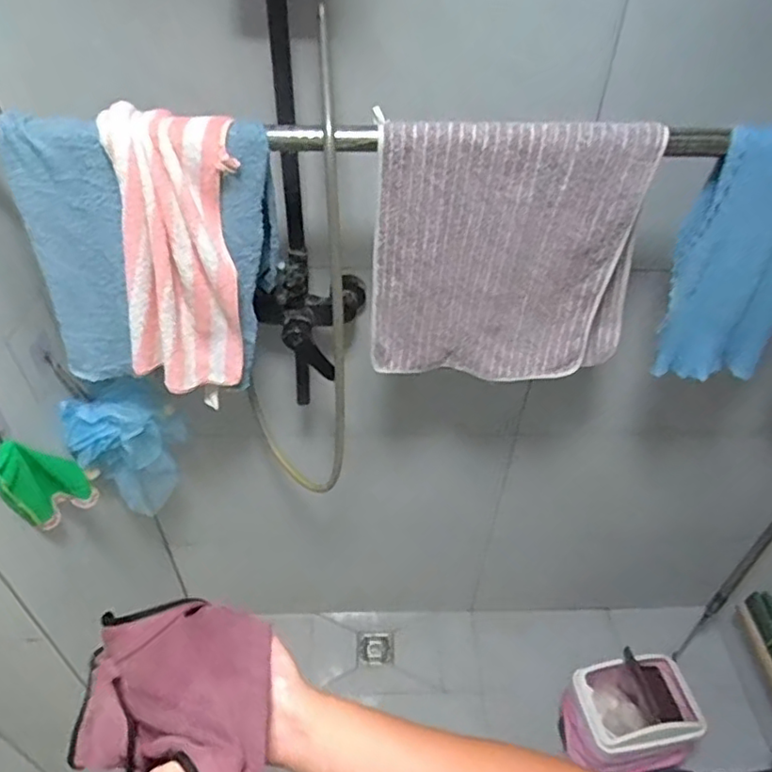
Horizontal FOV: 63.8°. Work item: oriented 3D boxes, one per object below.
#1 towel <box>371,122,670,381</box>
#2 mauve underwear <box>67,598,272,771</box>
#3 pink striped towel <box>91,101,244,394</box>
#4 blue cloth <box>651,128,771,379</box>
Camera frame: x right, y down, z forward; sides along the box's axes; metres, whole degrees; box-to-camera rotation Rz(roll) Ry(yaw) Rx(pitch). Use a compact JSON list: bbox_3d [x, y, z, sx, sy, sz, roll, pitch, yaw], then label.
[{"bbox_3d":[0.161,-0.156,0.803,0.347,0.348,0.046,-3,43,-3],"label":"towel"},{"bbox_3d":[-0.158,0.253,0.507,0.276,0.079,0.153,-7,28,48],"label":"mauve underwear"},{"bbox_3d":[-0.263,-0.152,0.791,0.178,0.360,0.067,-11,44,-12],"label":"pink striped towel"},{"bbox_3d":[0.480,-0.150,0.808,0.197,0.355,0.071,10,44,10],"label":"blue cloth"}]

